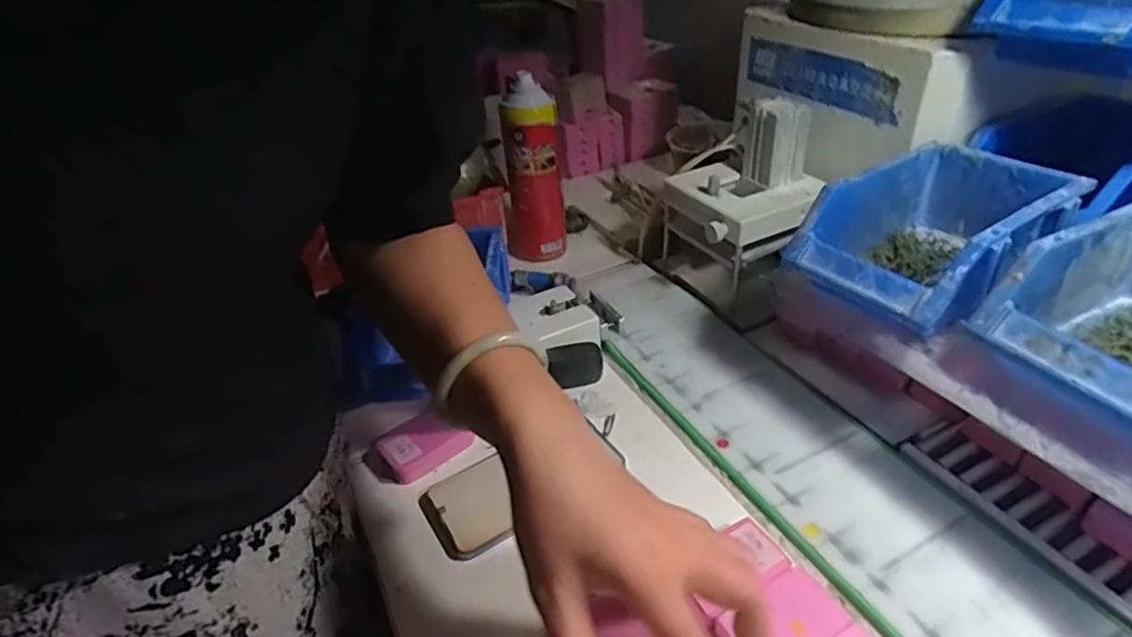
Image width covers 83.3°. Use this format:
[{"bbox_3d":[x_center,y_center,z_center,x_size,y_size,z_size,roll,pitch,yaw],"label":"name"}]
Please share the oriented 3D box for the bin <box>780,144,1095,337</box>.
[{"bbox_3d":[0.275,-0.060,0.469,0.179,0.072,0.132,-26,41,-27],"label":"bin"}]

